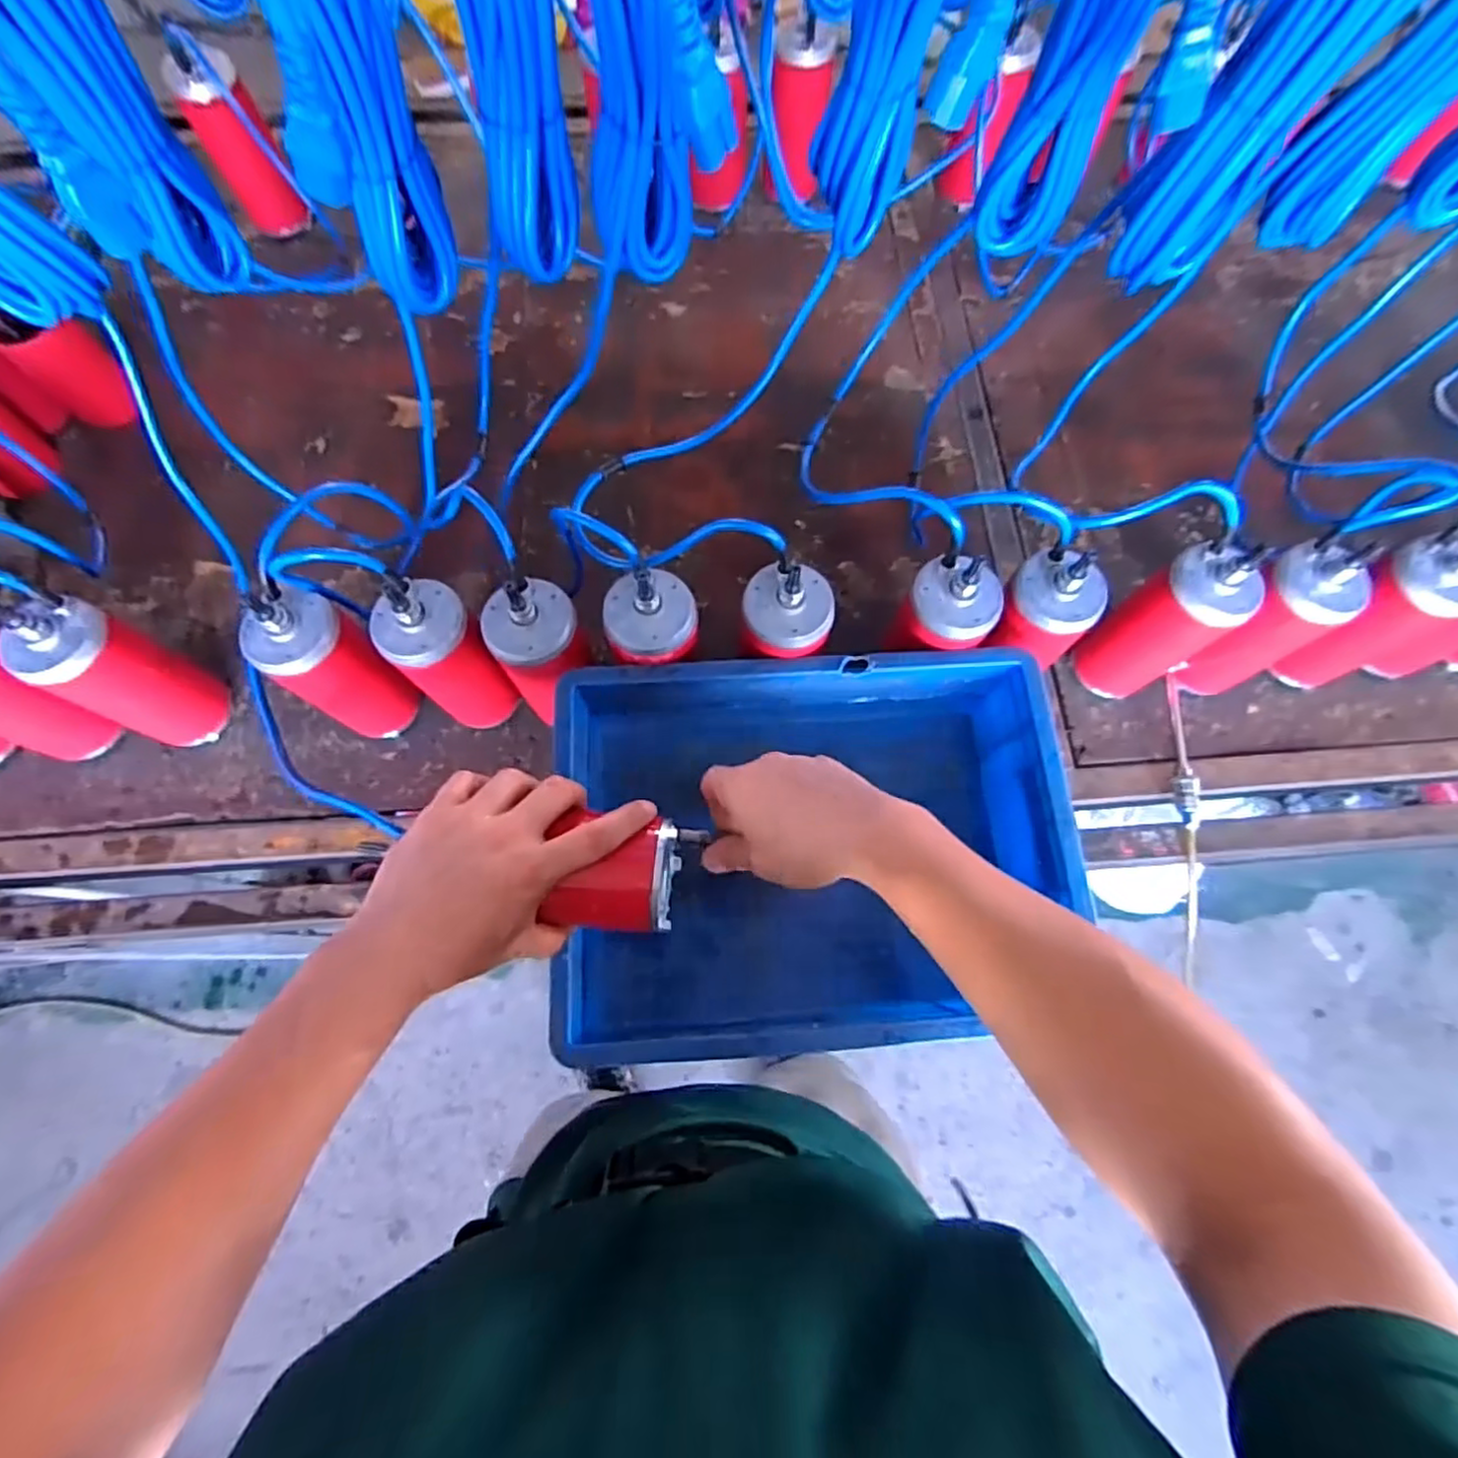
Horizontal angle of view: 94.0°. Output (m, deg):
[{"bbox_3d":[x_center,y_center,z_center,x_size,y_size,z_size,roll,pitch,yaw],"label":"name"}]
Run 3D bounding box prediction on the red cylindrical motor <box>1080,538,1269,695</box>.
[{"bbox_3d":[0.402,-0.092,0.644,0.063,0.192,0.075,-31,74,-10],"label":"red cylindrical motor"}]

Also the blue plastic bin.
[{"bbox_3d":[0.065,0.101,0.584,0.394,0.151,0.296,-3,71,-1],"label":"blue plastic bin"}]

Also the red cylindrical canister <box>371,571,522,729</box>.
[{"bbox_3d":[-0.248,-0.058,0.616,0.067,0.195,0.071,0,71,0],"label":"red cylindrical canister"}]

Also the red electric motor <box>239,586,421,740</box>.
[{"bbox_3d":[-0.351,-0.053,0.615,0.066,0.190,0.078,38,75,11],"label":"red electric motor"}]

